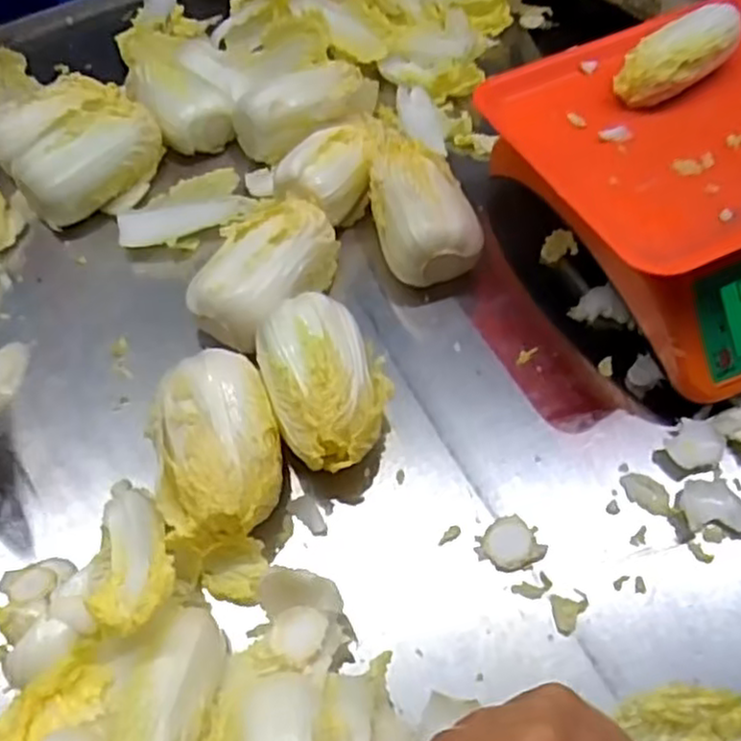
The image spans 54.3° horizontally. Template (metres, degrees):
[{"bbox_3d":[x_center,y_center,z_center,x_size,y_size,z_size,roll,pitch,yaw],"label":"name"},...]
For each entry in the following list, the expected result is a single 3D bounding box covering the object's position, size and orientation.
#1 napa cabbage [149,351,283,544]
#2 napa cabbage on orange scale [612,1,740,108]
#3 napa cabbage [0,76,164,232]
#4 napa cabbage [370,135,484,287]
[{"bbox_3d":[-0.103,0.054,0.491,0.081,0.068,0.119,-15,56,-6],"label":"napa cabbage"},{"bbox_3d":[0.232,-0.235,0.541,0.107,0.046,0.044,-30,59,-15],"label":"napa cabbage on orange scale"},{"bbox_3d":[-0.278,-0.209,0.679,0.129,0.073,0.129,-2,56,3],"label":"napa cabbage"},{"bbox_3d":[0.041,-0.133,0.605,0.073,0.063,0.132,-13,56,-5],"label":"napa cabbage"}]

